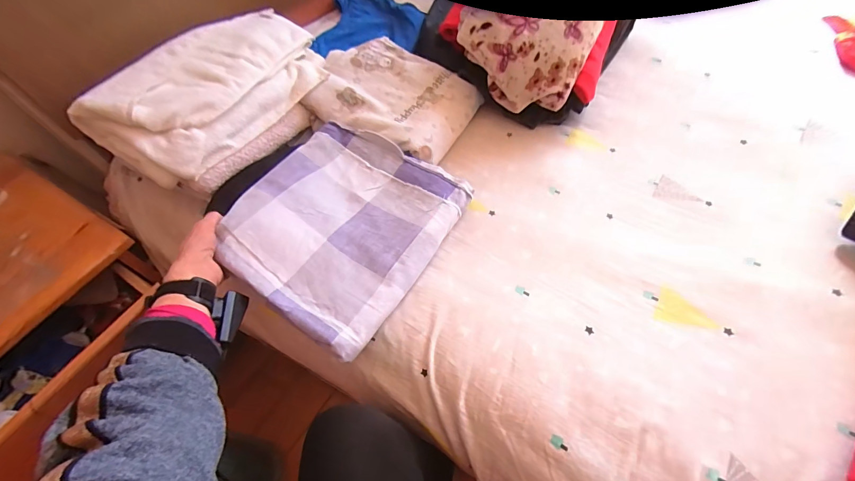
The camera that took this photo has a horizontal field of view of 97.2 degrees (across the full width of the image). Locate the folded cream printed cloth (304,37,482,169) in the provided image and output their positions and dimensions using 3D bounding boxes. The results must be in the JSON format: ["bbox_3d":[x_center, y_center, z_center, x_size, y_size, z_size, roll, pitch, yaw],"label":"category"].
[{"bbox_3d":[-0.063,-0.272,0.706,0.289,0.050,0.248,31,62,12],"label":"folded cream printed cloth"}]

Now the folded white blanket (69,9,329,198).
[{"bbox_3d":[-0.330,-0.246,0.624,0.169,0.131,0.367,26,63,20],"label":"folded white blanket"}]

